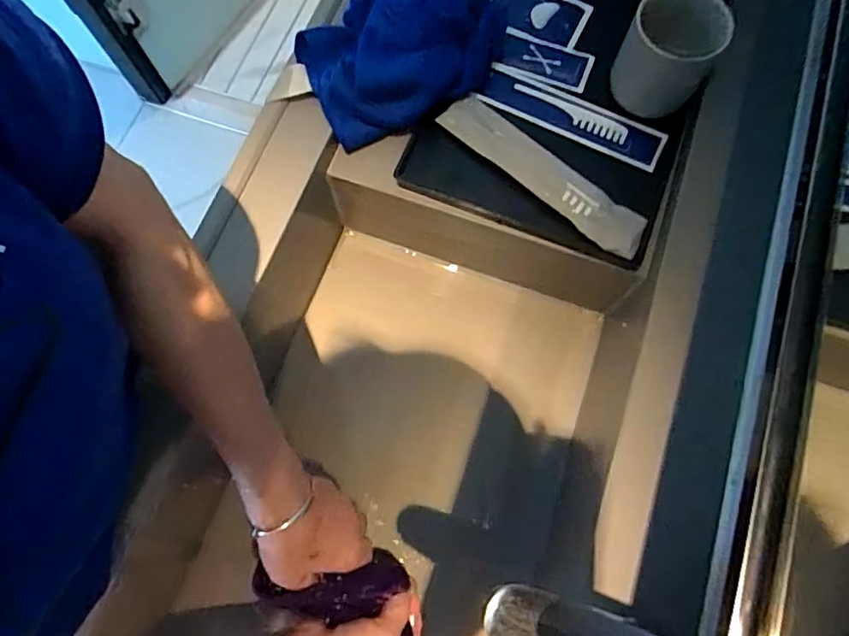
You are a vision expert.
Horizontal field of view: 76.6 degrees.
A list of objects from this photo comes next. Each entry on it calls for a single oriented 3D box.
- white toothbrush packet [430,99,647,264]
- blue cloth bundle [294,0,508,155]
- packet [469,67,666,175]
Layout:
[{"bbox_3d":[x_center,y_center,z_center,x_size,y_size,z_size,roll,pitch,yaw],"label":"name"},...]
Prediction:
[{"bbox_3d":[0.112,-0.138,0.513,0.220,0.012,0.044,40,78,12],"label":"white toothbrush packet"},{"bbox_3d":[-0.016,-0.270,0.524,0.205,0.074,0.136,-27,75,-7],"label":"blue cloth bundle"},{"bbox_3d":[0.146,-0.201,0.540,0.186,0.009,0.047,26,76,8],"label":"packet"}]

